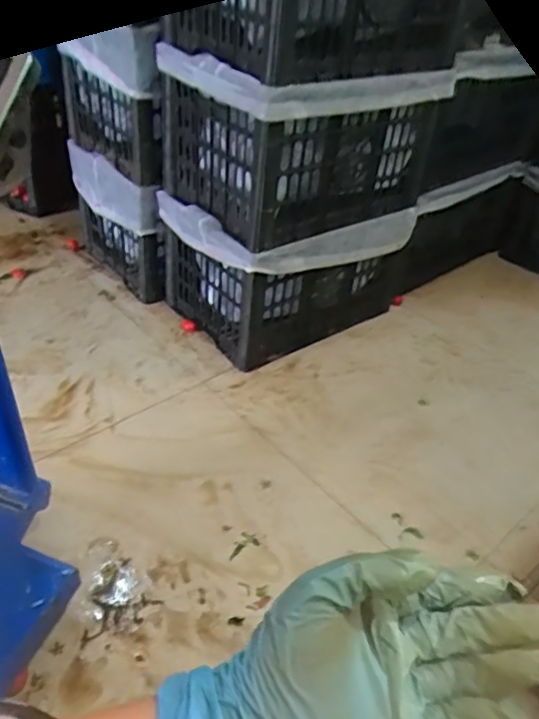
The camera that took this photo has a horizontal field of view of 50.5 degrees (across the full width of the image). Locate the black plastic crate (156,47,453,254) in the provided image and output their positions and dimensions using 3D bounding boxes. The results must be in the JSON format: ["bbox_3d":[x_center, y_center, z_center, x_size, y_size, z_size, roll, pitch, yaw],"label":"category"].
[{"bbox_3d":[0.064,-0.462,1.175,0.480,0.278,0.340,-24,47,-32],"label":"black plastic crate"}]

